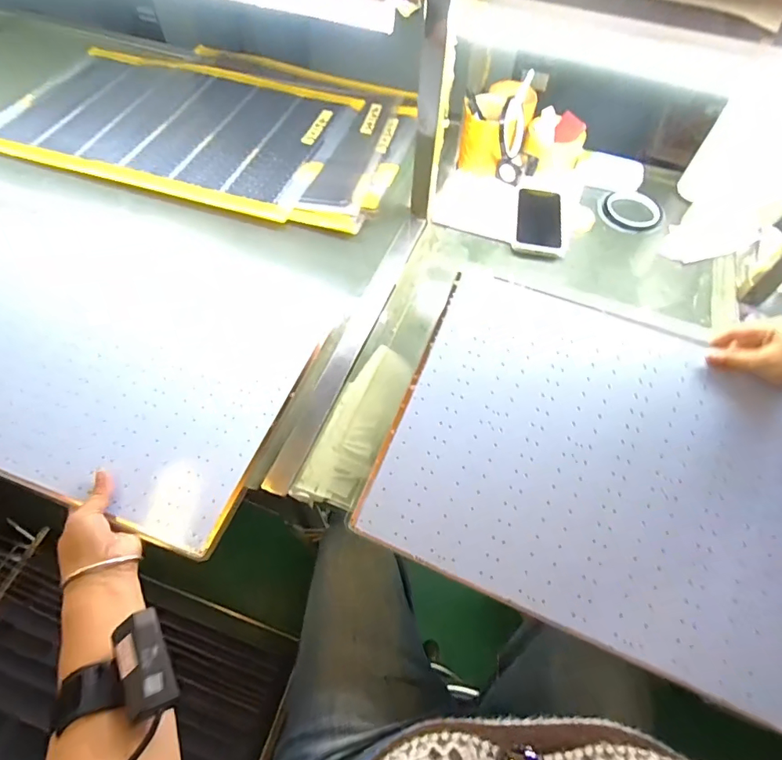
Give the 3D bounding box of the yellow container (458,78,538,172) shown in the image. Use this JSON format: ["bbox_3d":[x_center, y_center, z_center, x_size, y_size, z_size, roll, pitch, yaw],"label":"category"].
[{"bbox_3d":[0.181,-0.428,0.769,0.086,0.102,0.142,31,64,15],"label":"yellow container"}]

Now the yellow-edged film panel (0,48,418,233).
[{"bbox_3d":[-0.337,-0.481,0.832,0.737,0.014,0.434,12,61,5],"label":"yellow-edged film panel"}]

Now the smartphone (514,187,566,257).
[{"bbox_3d":[0.239,-0.256,0.720,0.078,0.020,0.160,12,61,5],"label":"smartphone"}]

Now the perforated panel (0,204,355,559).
[{"bbox_3d":[-0.382,-0.065,0.595,0.556,0.011,0.393,18,58,9],"label":"perforated panel"}]

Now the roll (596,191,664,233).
[{"bbox_3d":[0.394,-0.277,0.747,0.101,0.011,0.088,2,61,-1],"label":"roll"}]

